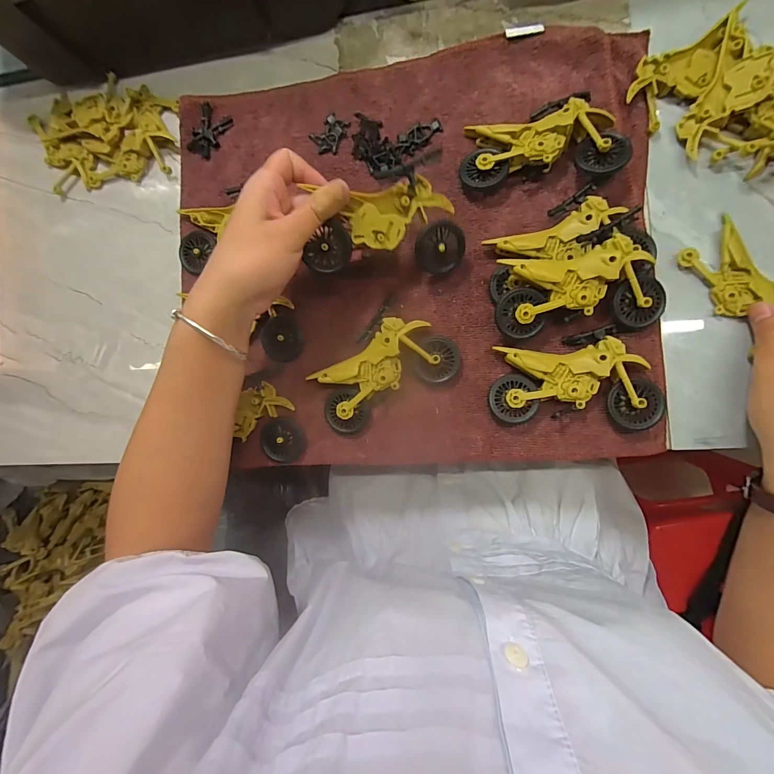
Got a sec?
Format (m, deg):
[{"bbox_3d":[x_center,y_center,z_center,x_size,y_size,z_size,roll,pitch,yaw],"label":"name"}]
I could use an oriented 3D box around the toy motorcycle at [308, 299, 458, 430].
[{"bbox_3d":[-0.006,-0.013,0.302,0.114,0.022,0.074,-38,83,6],"label":"toy motorcycle"}]

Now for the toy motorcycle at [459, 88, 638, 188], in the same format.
[{"bbox_3d":[0.117,-0.189,0.285,0.114,0.026,0.065,0,88,9],"label":"toy motorcycle"}]

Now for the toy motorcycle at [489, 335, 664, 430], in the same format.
[{"bbox_3d":[0.139,-0.003,0.278,0.114,0.022,0.061,2,89,9],"label":"toy motorcycle"}]

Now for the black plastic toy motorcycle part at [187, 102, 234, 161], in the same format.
[{"bbox_3d":[-0.165,-0.234,0.344,0.027,0.008,0.044,33,93,8],"label":"black plastic toy motorcycle part"}]

